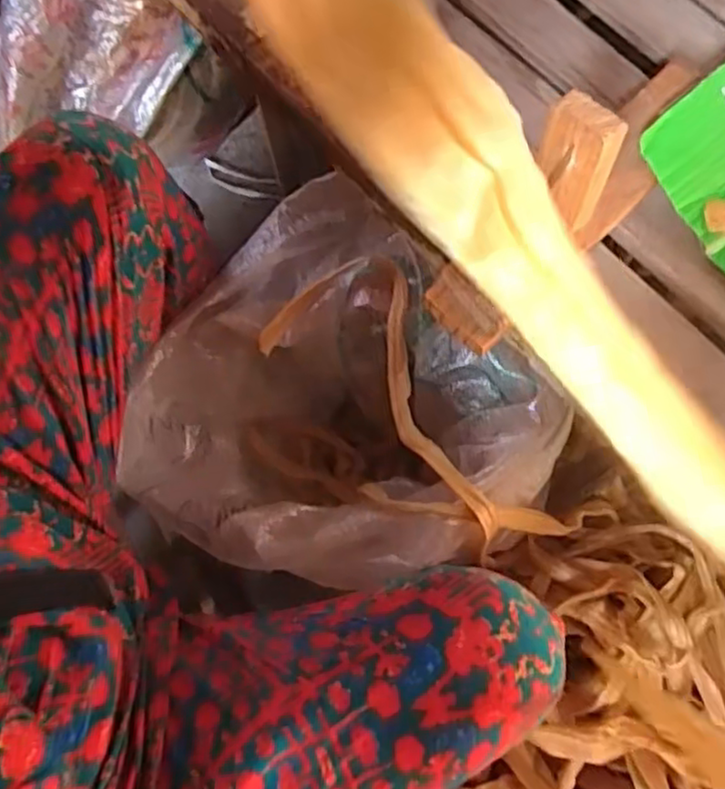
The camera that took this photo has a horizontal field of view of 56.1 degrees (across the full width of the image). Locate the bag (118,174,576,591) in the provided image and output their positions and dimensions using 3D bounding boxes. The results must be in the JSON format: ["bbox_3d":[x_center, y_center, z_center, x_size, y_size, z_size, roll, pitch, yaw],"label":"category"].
[{"bbox_3d":[-0.023,0.027,0.650,0.324,0.246,0.316,38,79,8],"label":"bag"}]

